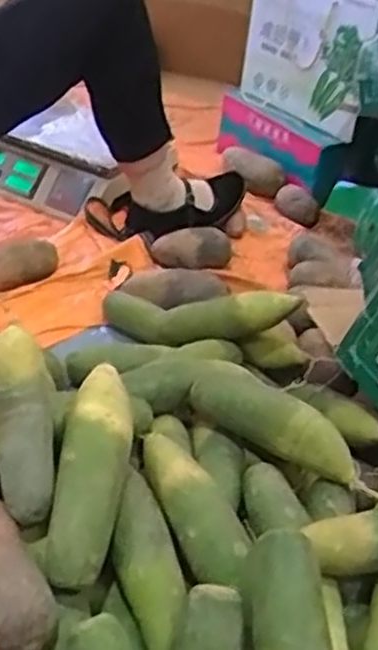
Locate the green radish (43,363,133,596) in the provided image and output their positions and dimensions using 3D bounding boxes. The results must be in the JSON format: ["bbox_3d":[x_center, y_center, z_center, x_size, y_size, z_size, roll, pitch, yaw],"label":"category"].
[{"bbox_3d":[-0.084,0.120,0.664,0.059,0.048,0.202,6,55,1],"label":"green radish"}]

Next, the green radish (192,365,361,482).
[{"bbox_3d":[0.076,0.094,0.780,0.065,0.055,0.204,-22,42,-34],"label":"green radish"}]

